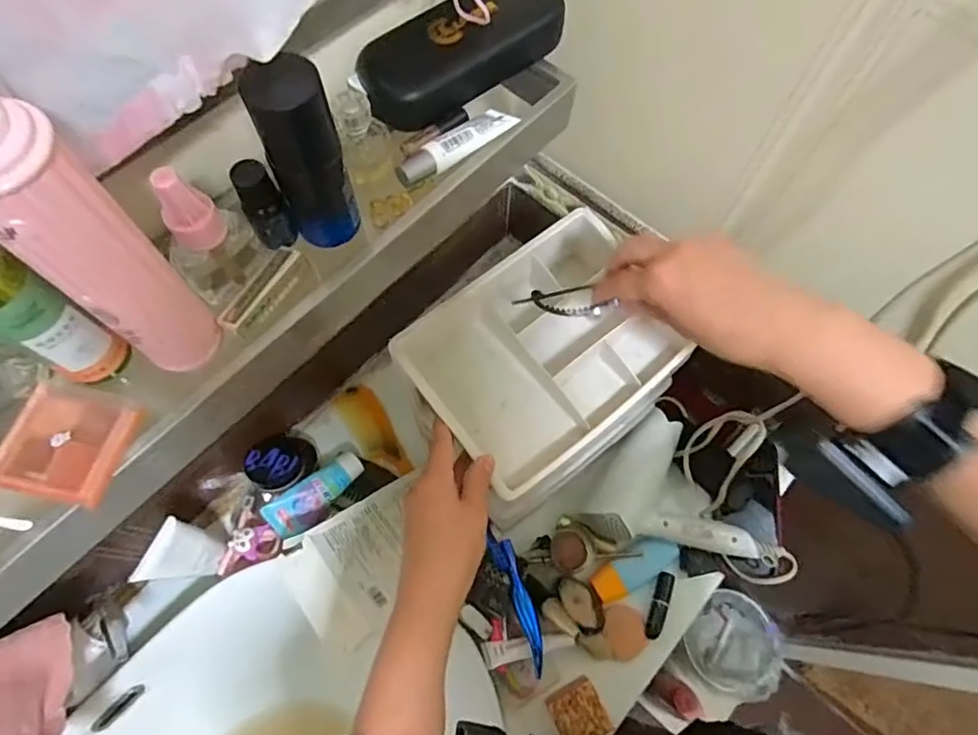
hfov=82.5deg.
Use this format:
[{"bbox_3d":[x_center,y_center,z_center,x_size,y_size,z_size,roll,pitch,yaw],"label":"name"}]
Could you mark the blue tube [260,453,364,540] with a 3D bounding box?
[{"bbox_3d":[-0.198,0.149,0.651,0.117,0.035,0.045,-35,73,-14],"label":"blue tube"}]

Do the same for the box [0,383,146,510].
[{"bbox_3d":[-0.233,0.040,0.305,0.063,0.017,0.061,11,68,3],"label":"box"}]

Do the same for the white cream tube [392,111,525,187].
[{"bbox_3d":[-0.024,-0.158,0.390,0.099,0.015,0.025,-37,74,-15],"label":"white cream tube"}]

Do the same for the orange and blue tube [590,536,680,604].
[{"bbox_3d":[0.171,0.231,0.646,0.108,0.019,0.043,-29,72,-13],"label":"orange and blue tube"}]

